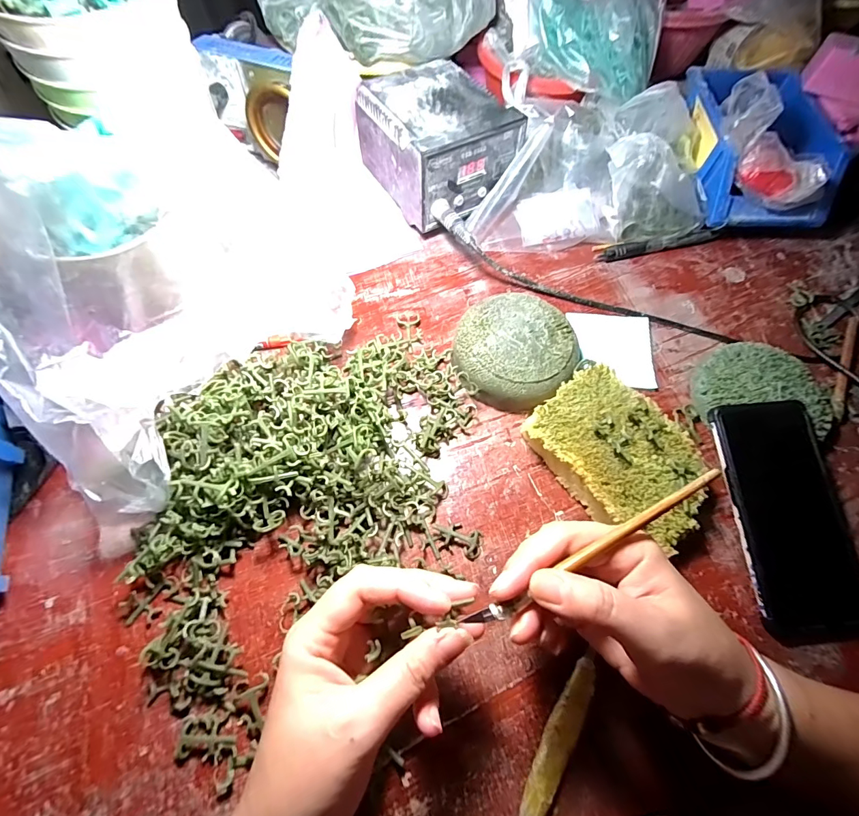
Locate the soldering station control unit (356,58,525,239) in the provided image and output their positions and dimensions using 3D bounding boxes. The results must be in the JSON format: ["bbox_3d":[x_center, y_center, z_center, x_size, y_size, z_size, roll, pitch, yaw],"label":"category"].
[{"bbox_3d":[0.005,-0.271,0.425,0.111,0.092,0.140,-30,70,-14],"label":"soldering station control unit"}]

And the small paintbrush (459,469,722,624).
[{"bbox_3d":[0.086,0.070,0.209,0.151,0.008,0.010,-28,70,-9],"label":"small paintbrush"}]

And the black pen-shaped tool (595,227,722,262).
[{"bbox_3d":[0.246,-0.175,0.437,0.149,0.015,0.013,-14,67,-8],"label":"black pen-shaped tool"}]

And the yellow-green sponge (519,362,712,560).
[{"bbox_3d":[0.144,0.039,0.317,0.092,0.045,0.132,-33,71,-15],"label":"yellow-green sponge"}]

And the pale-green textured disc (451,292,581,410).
[{"bbox_3d":[0.073,-0.049,0.359,0.098,0.036,0.099,1,66,-2],"label":"pale-green textured disc"}]

